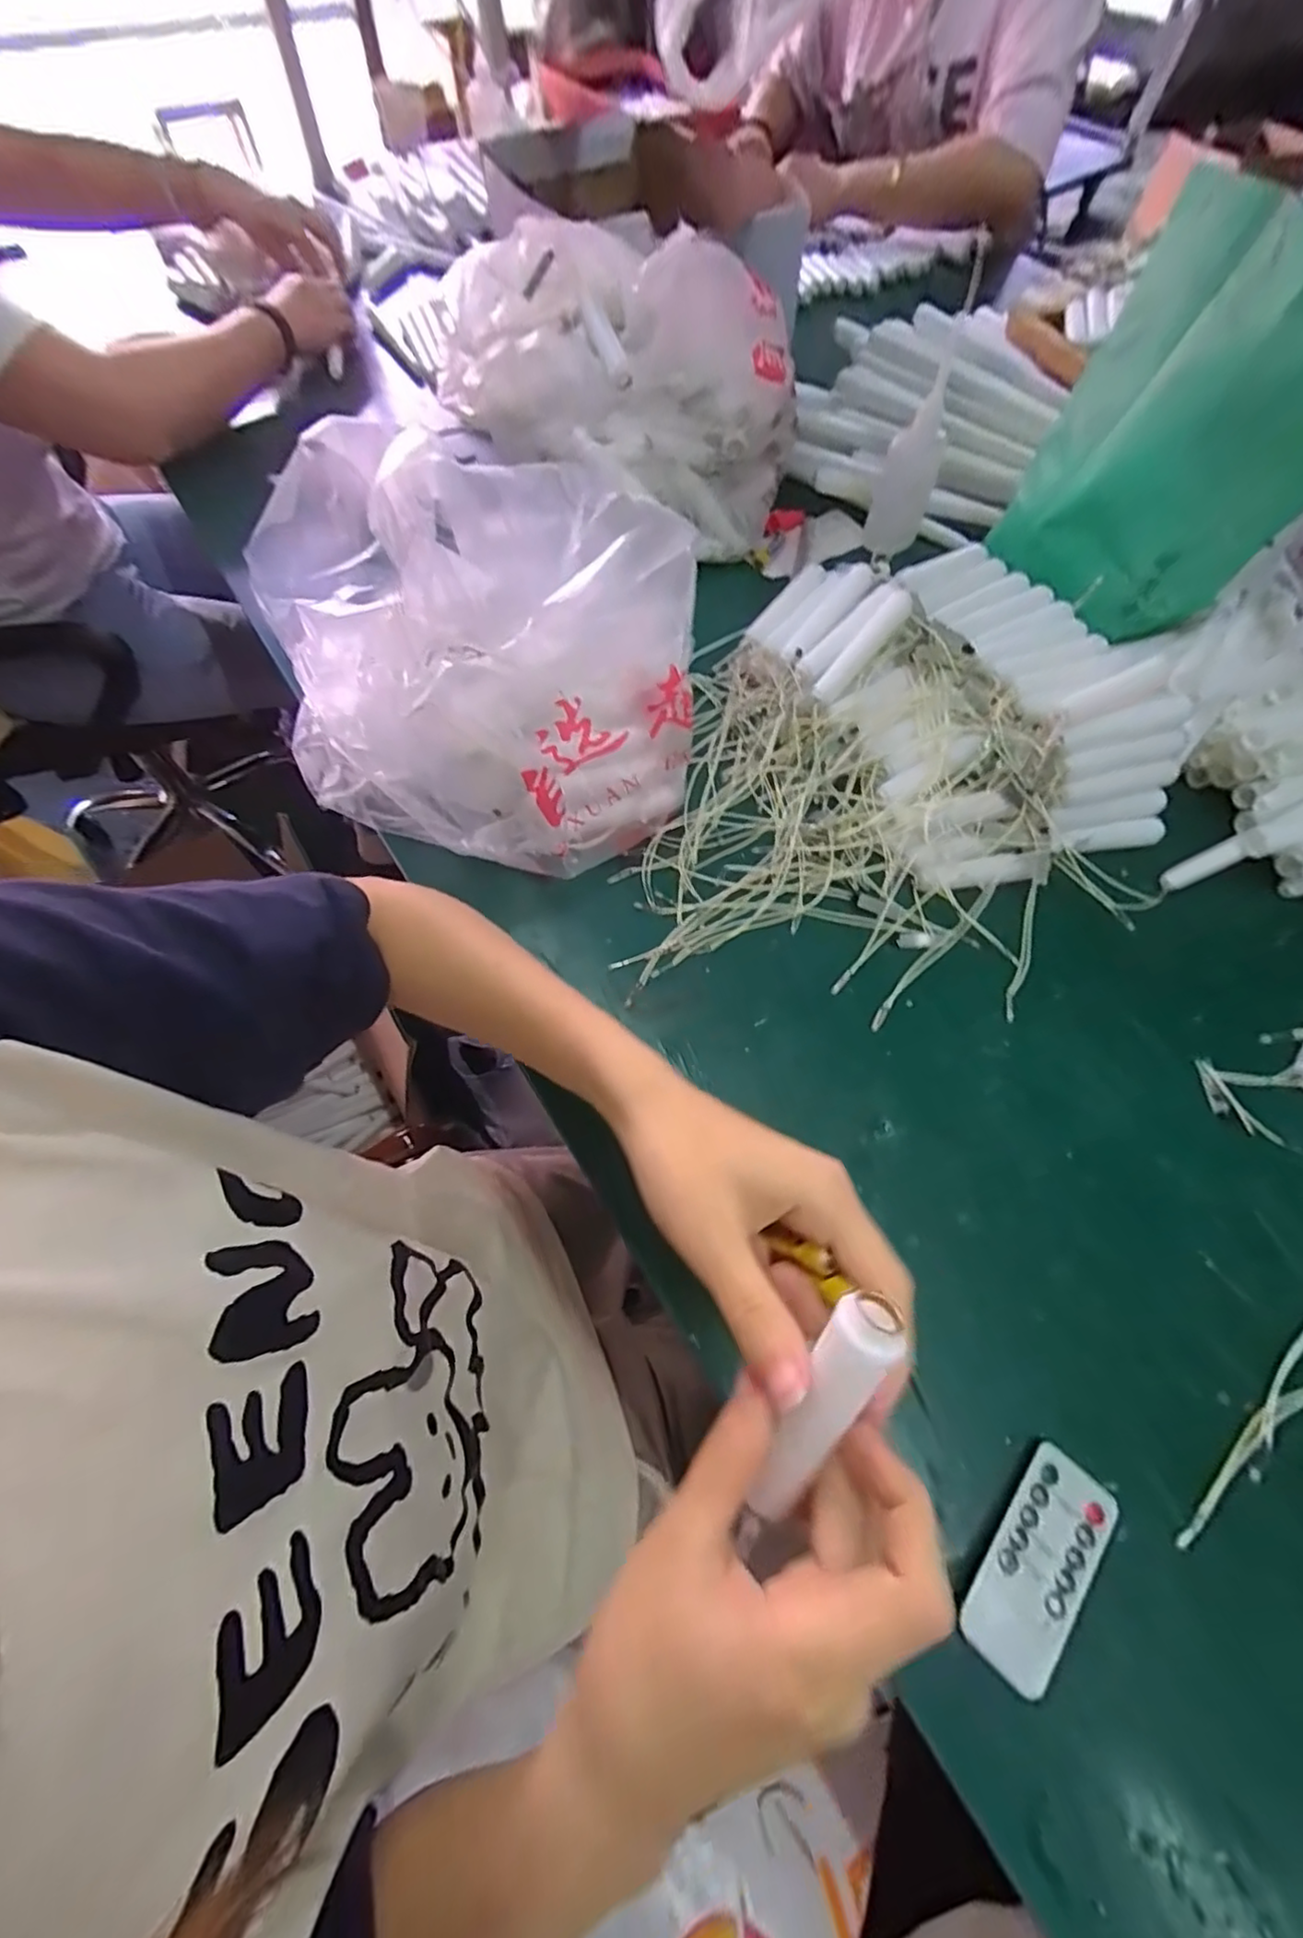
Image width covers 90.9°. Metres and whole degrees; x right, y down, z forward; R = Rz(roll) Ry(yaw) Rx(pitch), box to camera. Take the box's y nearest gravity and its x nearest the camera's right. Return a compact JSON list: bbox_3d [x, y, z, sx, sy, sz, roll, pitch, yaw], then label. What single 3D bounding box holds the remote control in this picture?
[{"bbox_3d":[0.166,0.253,0.273,0.037,0.011,0.084,38,69,16],"label":"remote control"}]

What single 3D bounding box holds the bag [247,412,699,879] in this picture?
[{"bbox_3d":[-0.131,-0.204,0.417,0.332,0.145,0.207,23,65,10],"label":"bag"}]

